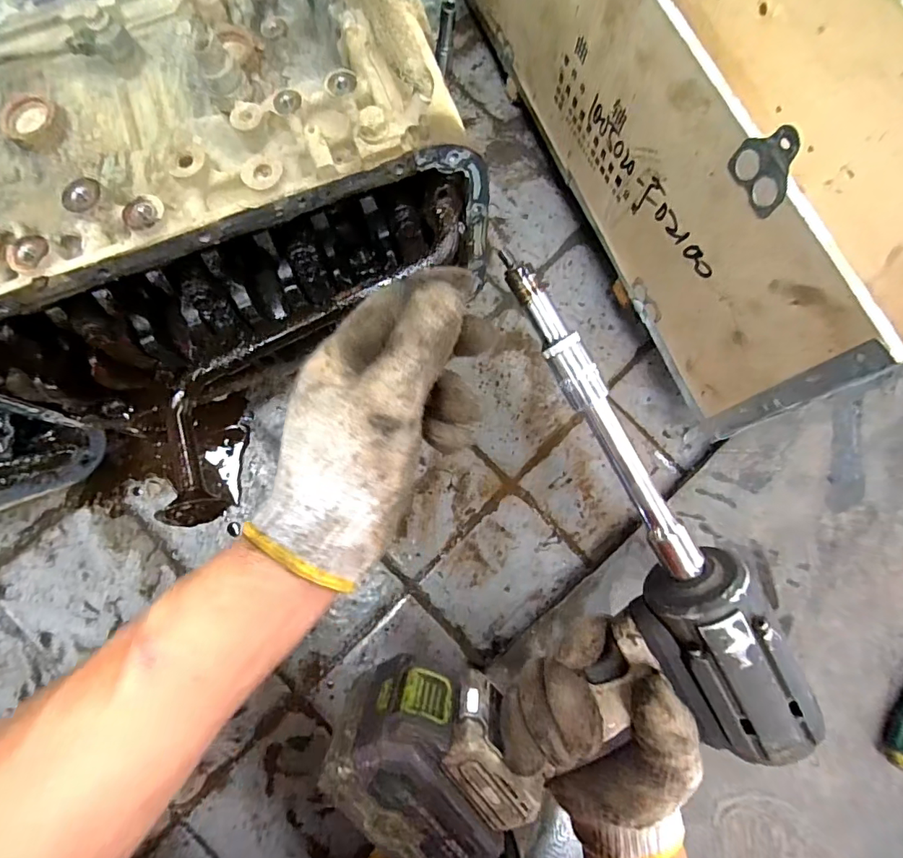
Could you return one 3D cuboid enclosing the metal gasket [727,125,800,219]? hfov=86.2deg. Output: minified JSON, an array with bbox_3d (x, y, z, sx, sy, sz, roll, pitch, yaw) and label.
[{"bbox_3d":[0.204,-0.168,0.311,0.004,0.051,0.049,-25,84,-7],"label":"metal gasket"}]

